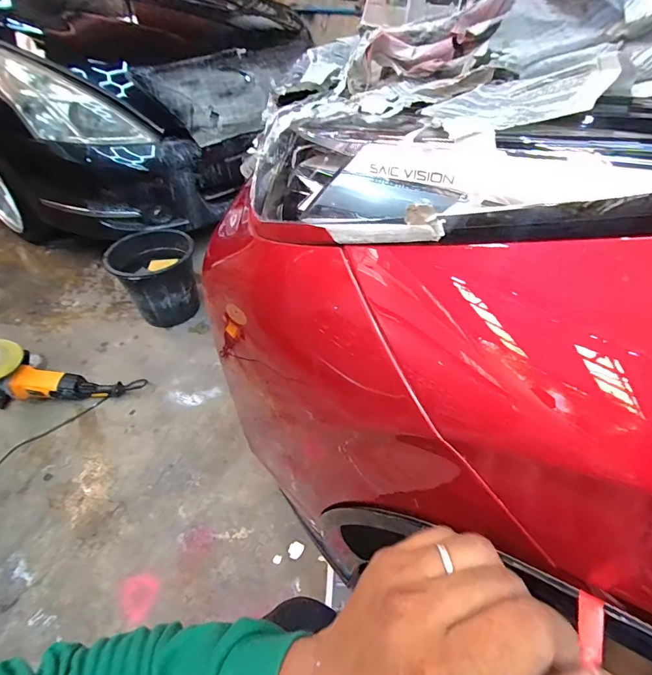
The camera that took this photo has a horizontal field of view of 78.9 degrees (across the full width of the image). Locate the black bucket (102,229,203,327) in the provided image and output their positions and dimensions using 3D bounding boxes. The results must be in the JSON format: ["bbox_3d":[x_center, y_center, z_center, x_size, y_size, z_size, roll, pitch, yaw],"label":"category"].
[{"bbox_3d":[-0.639,-0.229,1.506,0.282,0.296,0.282,1,44,-1],"label":"black bucket"}]

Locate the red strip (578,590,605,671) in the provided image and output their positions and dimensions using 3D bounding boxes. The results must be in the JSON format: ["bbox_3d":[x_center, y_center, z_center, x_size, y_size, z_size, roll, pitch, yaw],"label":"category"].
[{"bbox_3d":[0.127,0.138,0.189,0.010,0.004,0.030,14,47,24],"label":"red strip"}]

